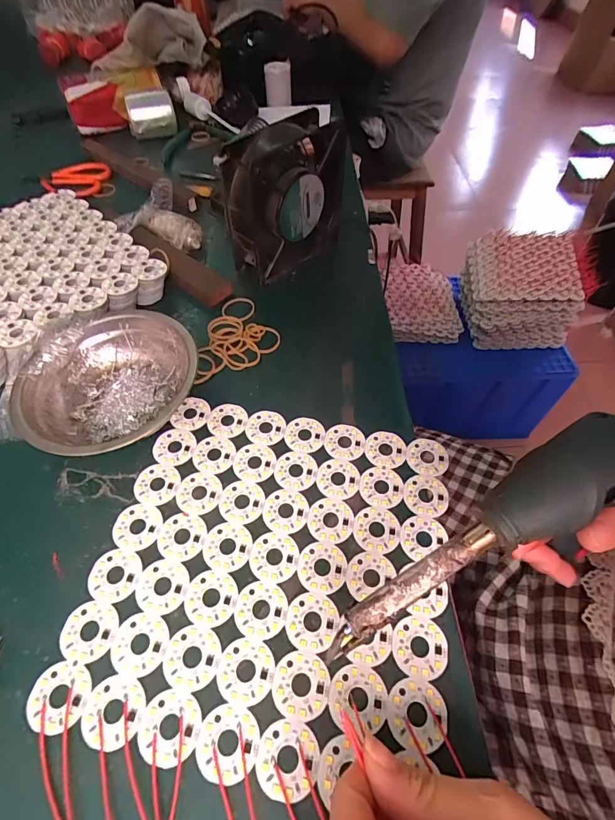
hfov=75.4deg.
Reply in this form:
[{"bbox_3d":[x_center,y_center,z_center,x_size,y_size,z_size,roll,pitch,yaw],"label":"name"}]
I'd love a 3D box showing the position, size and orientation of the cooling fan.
[{"bbox_3d":[-0.017,-0.200,0.385,0.047,0.119,0.127,39,62,23],"label":"cooling fan"}]

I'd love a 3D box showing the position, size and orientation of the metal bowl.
[{"bbox_3d":[-0.143,-0.016,0.299,0.120,0.046,0.125,1,55,-1],"label":"metal bowl"}]

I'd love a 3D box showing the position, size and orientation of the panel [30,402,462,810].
[{"bbox_3d":[-0.022,0.088,0.254,0.203,0.004,0.202,11,55,7],"label":"panel"}]

